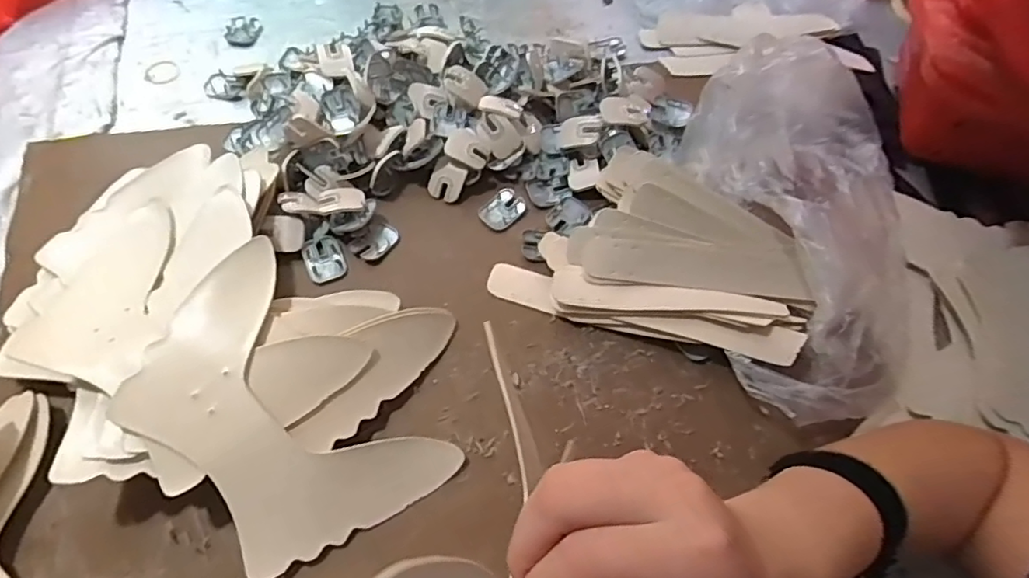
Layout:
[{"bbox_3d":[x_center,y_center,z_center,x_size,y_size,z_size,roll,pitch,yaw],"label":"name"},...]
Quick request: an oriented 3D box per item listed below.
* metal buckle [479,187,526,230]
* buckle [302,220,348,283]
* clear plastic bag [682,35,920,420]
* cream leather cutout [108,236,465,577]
[{"bbox_3d":[-0.011,-0.073,0.511,0.039,0.012,0.031,-39,70,-20],"label":"metal buckle"},{"bbox_3d":[-0.161,-0.030,0.482,0.031,0.007,0.049,-25,66,-15],"label":"buckle"},{"bbox_3d":[0.234,-0.056,0.460,0.148,0.100,0.302,-4,75,-5],"label":"clear plastic bag"},{"bbox_3d":[-0.157,0.085,0.382,0.133,0.017,0.211,-42,92,-21],"label":"cream leather cutout"}]

